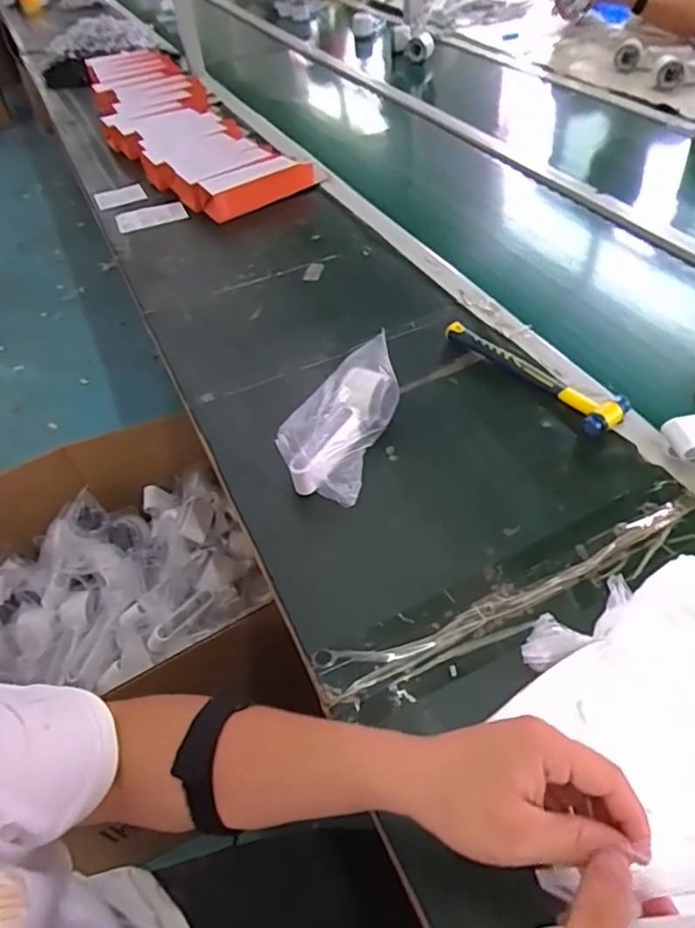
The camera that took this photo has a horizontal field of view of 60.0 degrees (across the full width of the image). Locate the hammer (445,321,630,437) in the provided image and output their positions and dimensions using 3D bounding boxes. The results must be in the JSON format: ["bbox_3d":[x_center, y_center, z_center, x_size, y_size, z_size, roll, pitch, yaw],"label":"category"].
[{"bbox_3d":[0.220,-0.114,0.720,0.058,0.020,0.240,-29,51,-18],"label":"hammer"}]

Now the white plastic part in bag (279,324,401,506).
[{"bbox_3d":[-0.009,-0.047,0.653,0.084,0.083,0.164,14,51,18],"label":"white plastic part in bag"}]

